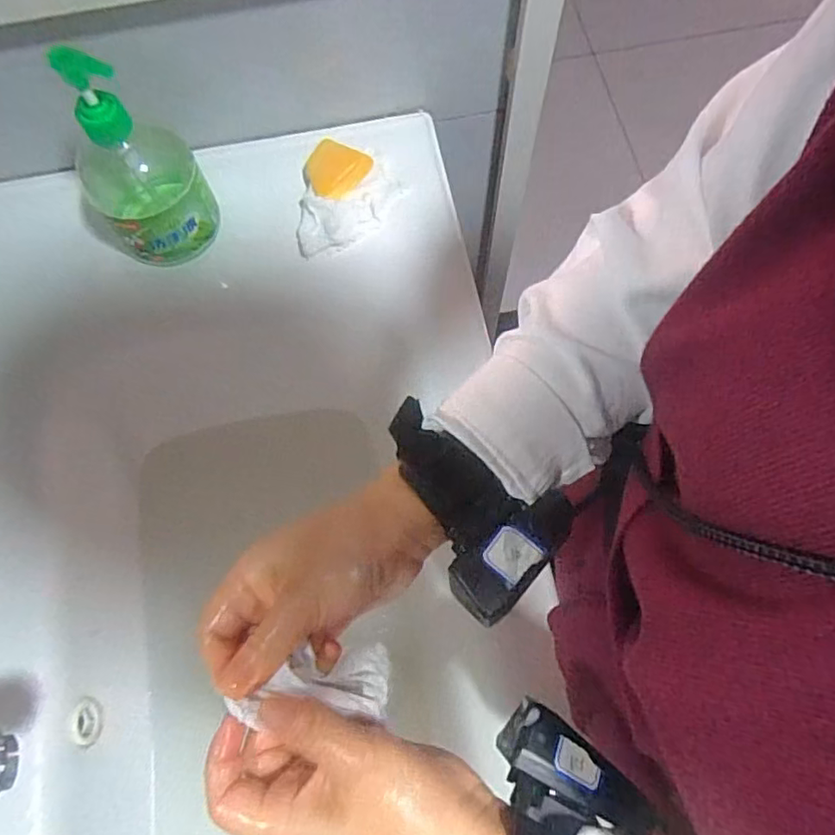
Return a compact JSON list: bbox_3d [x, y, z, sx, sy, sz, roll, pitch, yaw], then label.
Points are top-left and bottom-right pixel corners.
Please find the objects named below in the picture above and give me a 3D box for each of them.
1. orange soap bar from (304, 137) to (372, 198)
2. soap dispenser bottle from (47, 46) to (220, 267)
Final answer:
[{"bbox_3d":[-0.069,-0.217,0.513,0.054,0.020,0.047,-25,72,-7],"label":"orange soap bar"},{"bbox_3d":[-0.211,-0.191,0.434,0.084,0.159,0.087,-37,73,-10],"label":"soap dispenser bottle"}]

